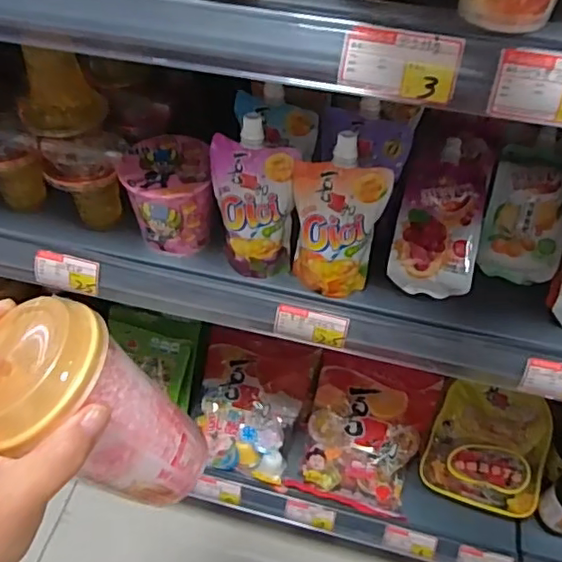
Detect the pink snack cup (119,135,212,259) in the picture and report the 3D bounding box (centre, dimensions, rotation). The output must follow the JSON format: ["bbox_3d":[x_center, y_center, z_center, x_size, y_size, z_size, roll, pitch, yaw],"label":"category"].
[{"bbox_3d":[-0.114,-0.085,0.604,0.085,0.090,0.091,1,51,-2],"label":"pink snack cup"}]

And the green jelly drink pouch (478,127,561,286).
[{"bbox_3d":[0.252,-0.072,0.607,0.074,0.036,0.147,15,84,13],"label":"green jelly drink pouch"}]

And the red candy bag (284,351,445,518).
[{"bbox_3d":[0.119,0.220,0.839,0.168,0.038,0.197,16,83,4],"label":"red candy bag"}]

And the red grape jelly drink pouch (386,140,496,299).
[{"bbox_3d":[0.161,-0.067,0.588,0.087,0.032,0.162,11,76,5],"label":"red grape jelly drink pouch"}]

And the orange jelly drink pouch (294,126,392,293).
[{"bbox_3d":[0.050,-0.053,0.533,0.080,0.164,0.035,9,51,4],"label":"orange jelly drink pouch"}]

